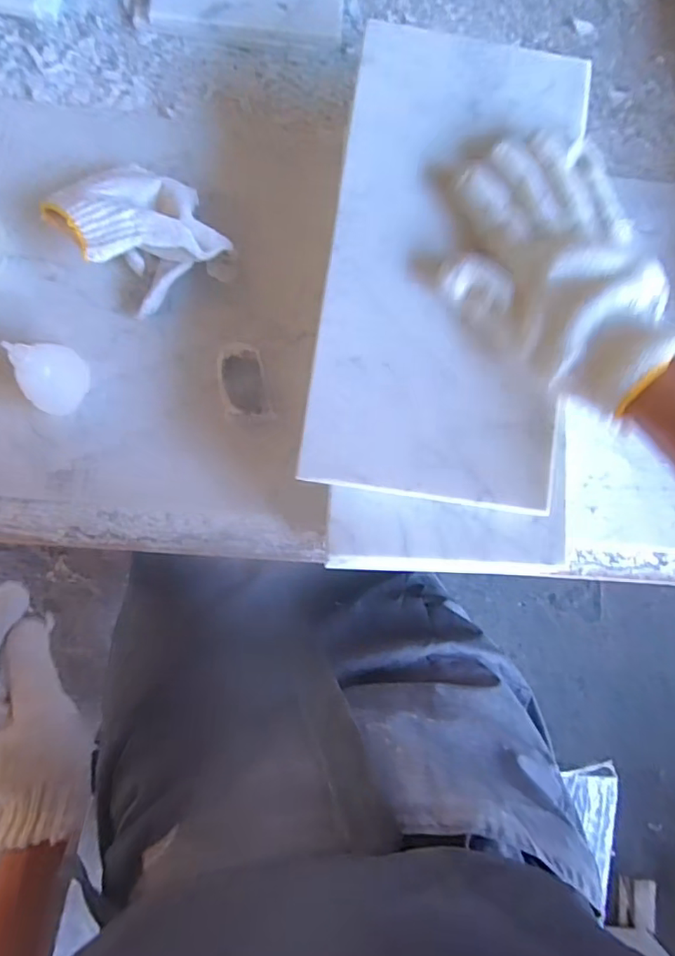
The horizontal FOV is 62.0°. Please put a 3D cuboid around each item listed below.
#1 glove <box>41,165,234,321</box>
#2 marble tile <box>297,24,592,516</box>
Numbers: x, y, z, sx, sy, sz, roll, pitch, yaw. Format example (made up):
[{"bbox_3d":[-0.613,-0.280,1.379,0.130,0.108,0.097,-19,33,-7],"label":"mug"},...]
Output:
[{"bbox_3d":[-0.140,-0.180,0.408,0.094,0.059,0.108,-41,87,-9],"label":"glove"},{"bbox_3d":[0.070,-0.137,0.346,0.151,0.015,0.299,6,83,-4],"label":"marble tile"}]

